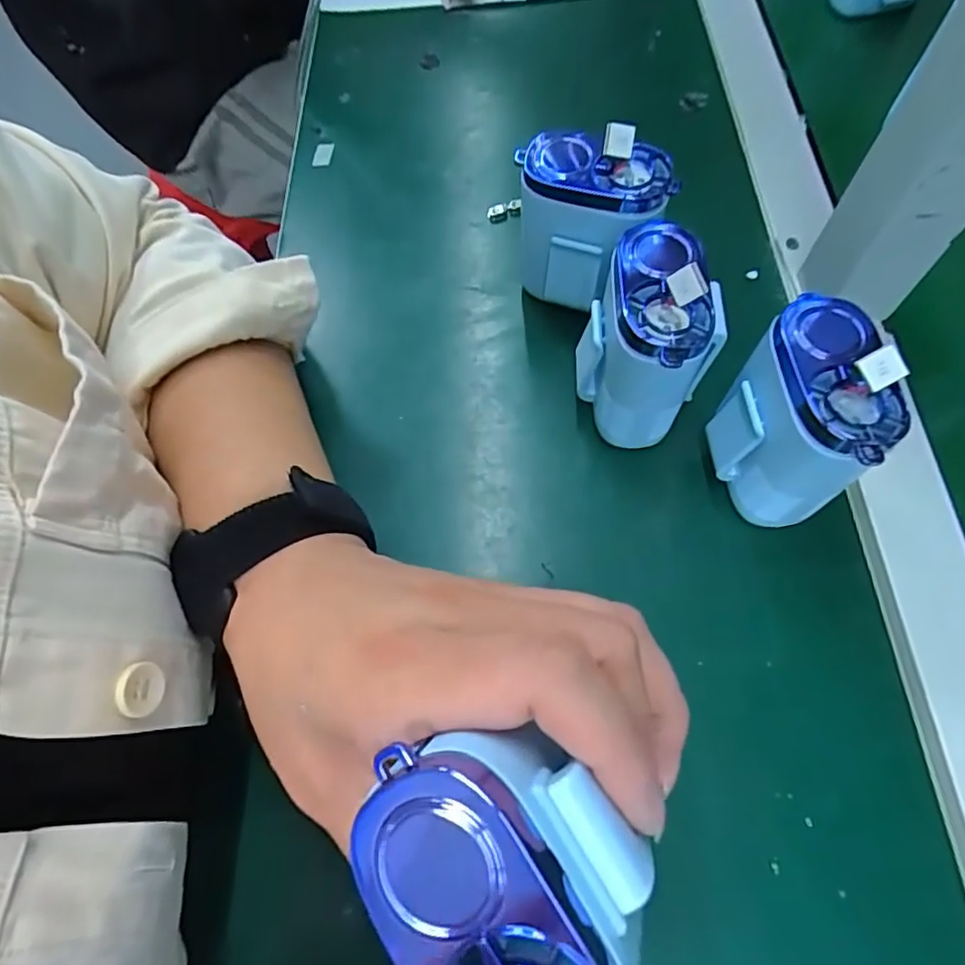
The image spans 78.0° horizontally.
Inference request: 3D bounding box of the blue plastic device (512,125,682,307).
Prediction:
[{"bbox_3d":[0.048,-0.124,0.297,0.072,0.095,0.042,23,69,14],"label":"blue plastic device"}]

